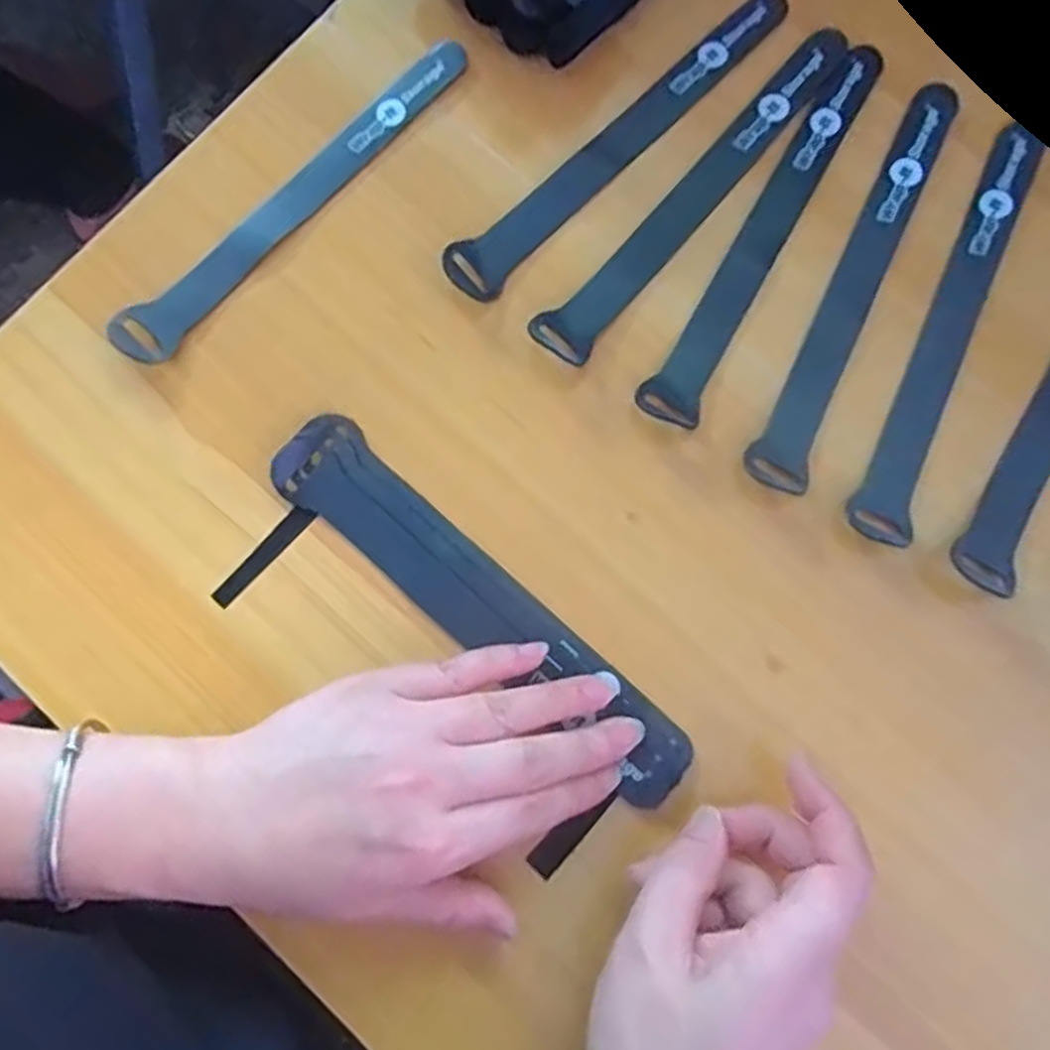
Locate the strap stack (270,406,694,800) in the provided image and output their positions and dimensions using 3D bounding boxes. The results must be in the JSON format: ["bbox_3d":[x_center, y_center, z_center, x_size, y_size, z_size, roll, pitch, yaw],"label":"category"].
[{"bbox_3d":[-0.017,0.031,0.312,0.198,0.011,0.036,40,82,7],"label":"strap stack"}]

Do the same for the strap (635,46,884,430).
[{"bbox_3d":[0.109,-0.131,0.342,0.025,0.009,0.206,31,81,5],"label":"strap"}]

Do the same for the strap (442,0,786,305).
[{"bbox_3d":[0.045,-0.174,0.351,0.022,0.011,0.206,44,82,7],"label":"strap"}]

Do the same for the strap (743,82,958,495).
[{"bbox_3d":[0.144,-0.109,0.339,0.025,0.013,0.210,25,80,4],"label":"strap"}]

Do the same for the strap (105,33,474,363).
[{"bbox_3d":[-0.097,-0.144,0.343,0.023,0.010,0.201,43,82,7],"label":"strap"}]

